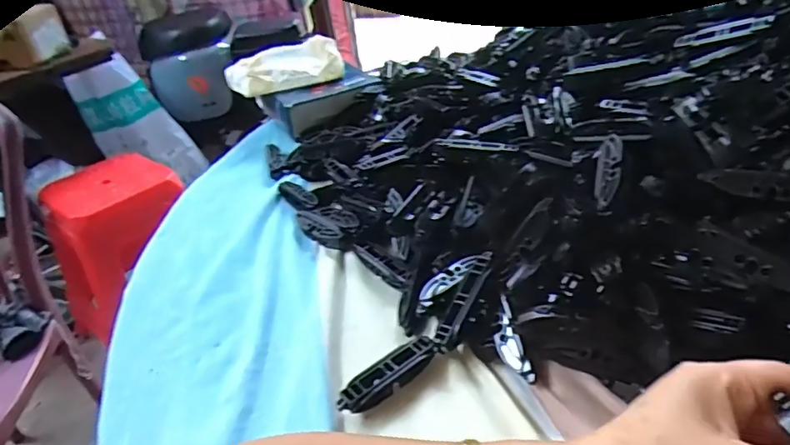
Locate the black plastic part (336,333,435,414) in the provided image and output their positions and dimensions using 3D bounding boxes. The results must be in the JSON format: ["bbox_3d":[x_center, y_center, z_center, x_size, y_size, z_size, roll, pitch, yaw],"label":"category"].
[{"bbox_3d":[-0.006,0.105,0.372,0.078,0.017,0.019,-28,41,-29],"label":"black plastic part"}]

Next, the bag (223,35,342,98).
[{"bbox_3d":[-0.151,-0.214,0.752,0.154,0.041,0.076,-18,37,-17],"label":"bag"}]

